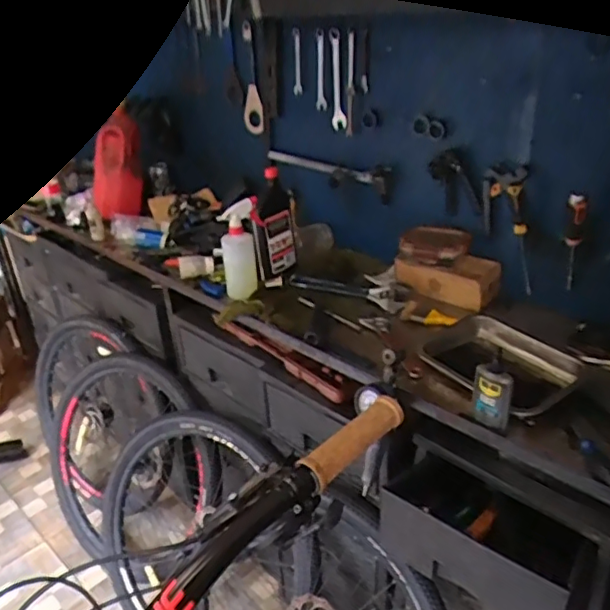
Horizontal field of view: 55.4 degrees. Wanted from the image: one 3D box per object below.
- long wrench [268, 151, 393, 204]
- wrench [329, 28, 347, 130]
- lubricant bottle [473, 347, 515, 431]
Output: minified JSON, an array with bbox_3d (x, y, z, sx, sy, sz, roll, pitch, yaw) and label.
[{"bbox_3d":[0.045,-0.332,1.442,0.040,0.082,0.431,-25,35,-36],"label":"long wrench"},{"bbox_3d":[0.077,-0.521,1.351,0.010,0.219,0.047,-23,32,-38],"label":"wrench"},{"bbox_3d":[0.282,0.122,0.863,0.058,0.120,0.033,17,29,34],"label":"lubricant bottle"}]

